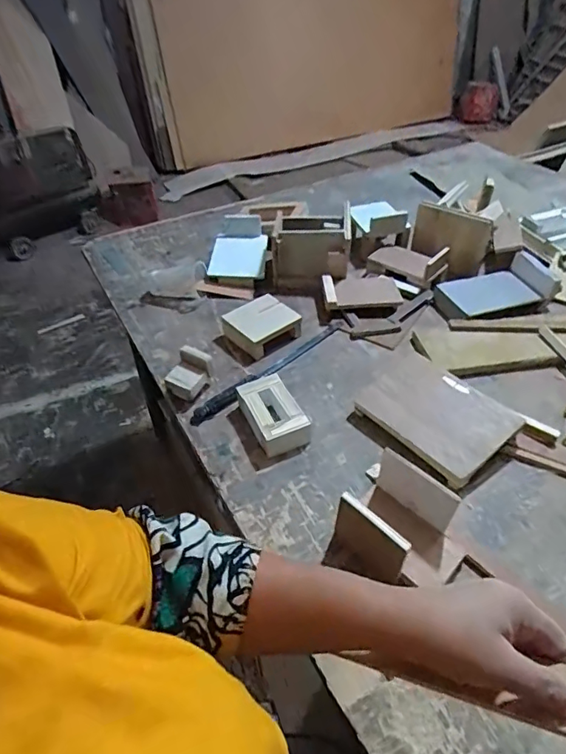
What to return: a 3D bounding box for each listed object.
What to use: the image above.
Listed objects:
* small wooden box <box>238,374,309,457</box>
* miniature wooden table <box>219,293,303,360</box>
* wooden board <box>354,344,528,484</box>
[{"bbox_3d":[-0.014,0.051,0.656,0.071,0.046,0.119,-21,47,-19],"label":"small wooden box"},{"bbox_3d":[-0.035,-0.088,0.796,0.109,0.047,0.097,-33,51,-28],"label":"miniature wooden table"},{"bbox_3d":[0.199,0.043,0.643,0.127,0.018,0.194,-39,51,-13],"label":"wooden board"}]

